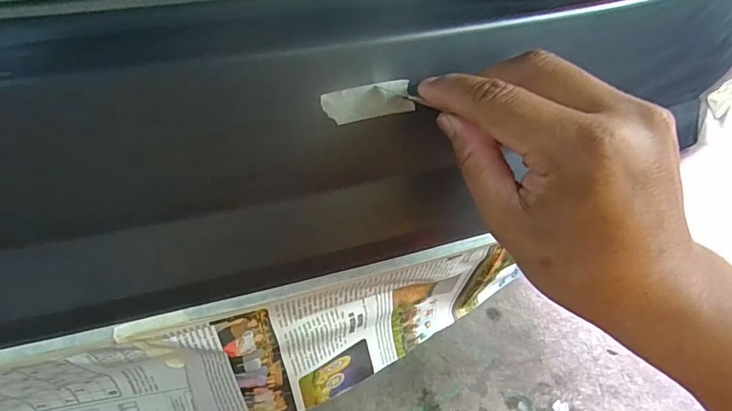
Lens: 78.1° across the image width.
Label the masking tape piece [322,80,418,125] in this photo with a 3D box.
[{"bbox_3d":[0.002,-0.053,0.231,0.048,0.019,0.004,-10,35,-14],"label":"masking tape piece"}]

